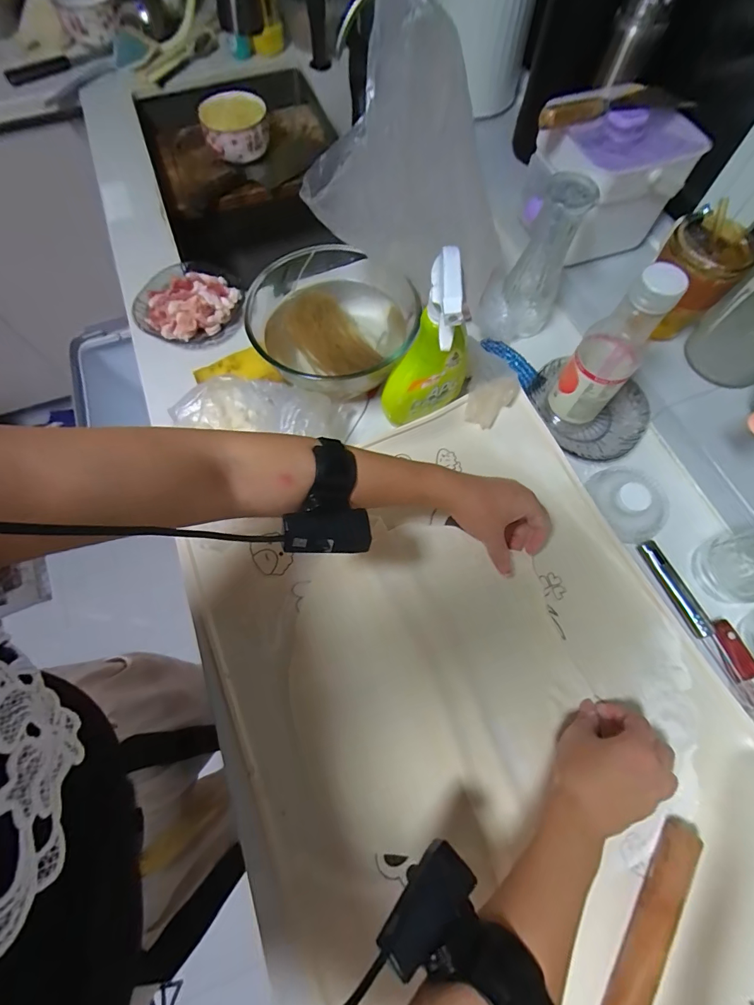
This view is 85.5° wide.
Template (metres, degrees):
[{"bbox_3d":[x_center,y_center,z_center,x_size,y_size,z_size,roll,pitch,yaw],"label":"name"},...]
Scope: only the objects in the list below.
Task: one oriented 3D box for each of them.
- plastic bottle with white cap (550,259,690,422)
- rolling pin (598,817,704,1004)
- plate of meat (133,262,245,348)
[{"bbox_3d":[0.244,-0.154,0.436,0.058,0.199,0.058,36,72,13],"label":"plastic bottle with white cap"},{"bbox_3d":[0.203,0.366,0.320,0.025,0.030,0.226,33,71,12],"label":"rolling pin"},{"bbox_3d":[-0.259,-0.290,0.574,0.143,0.036,0.138,0,68,0],"label":"plate of meat"}]

